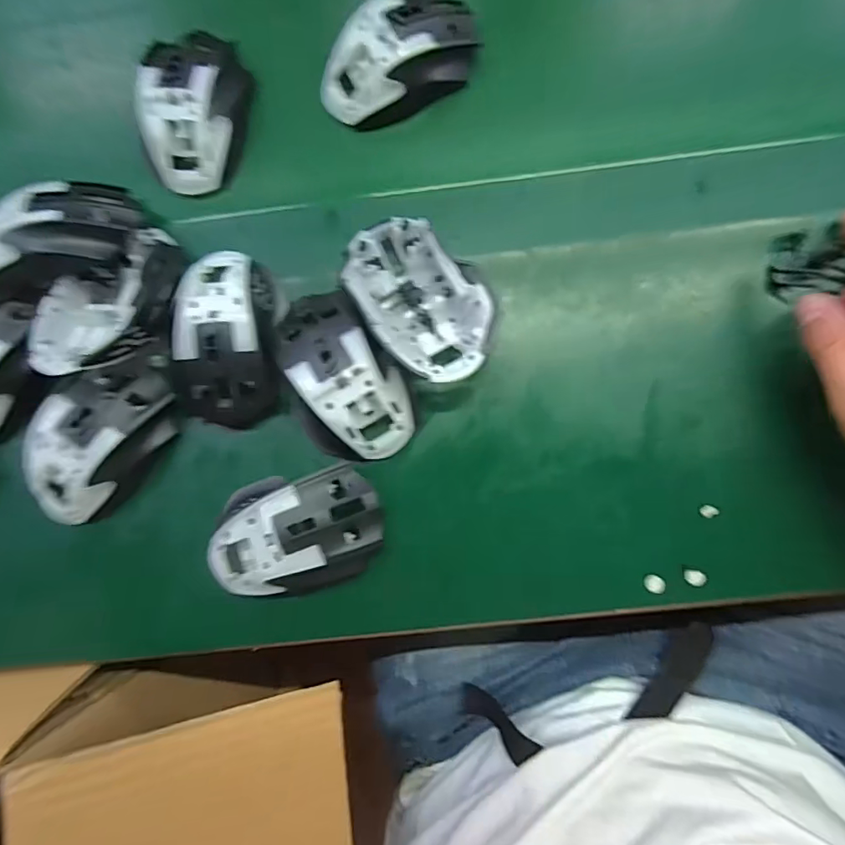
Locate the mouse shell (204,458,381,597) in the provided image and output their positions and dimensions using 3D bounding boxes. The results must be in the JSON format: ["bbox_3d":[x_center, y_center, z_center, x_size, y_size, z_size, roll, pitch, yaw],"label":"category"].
[{"bbox_3d":[-0.082,0.073,0.326,0.112,0.035,0.076,-14,84,2],"label":"mouse shell"}]

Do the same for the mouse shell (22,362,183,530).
[{"bbox_3d":[-0.216,0.010,0.336,0.068,0.040,0.115,39,87,6],"label":"mouse shell"}]

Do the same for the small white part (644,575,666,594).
[{"bbox_3d":[0.152,0.106,0.330,0.013,0.004,0.011,30,86,6],"label":"small white part"}]

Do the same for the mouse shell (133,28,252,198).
[{"bbox_3d":[-0.160,-0.222,0.359,0.066,0.038,0.110,1,84,3],"label":"mouse shell"}]

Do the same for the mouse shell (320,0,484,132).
[{"bbox_3d":[-0.017,-0.258,0.355,0.114,0.036,0.069,-25,83,0],"label":"mouse shell"}]

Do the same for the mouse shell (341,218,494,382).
[{"bbox_3d":[0.000,-0.078,0.333,0.074,0.041,0.113,-41,84,-2],"label":"mouse shell"}]

